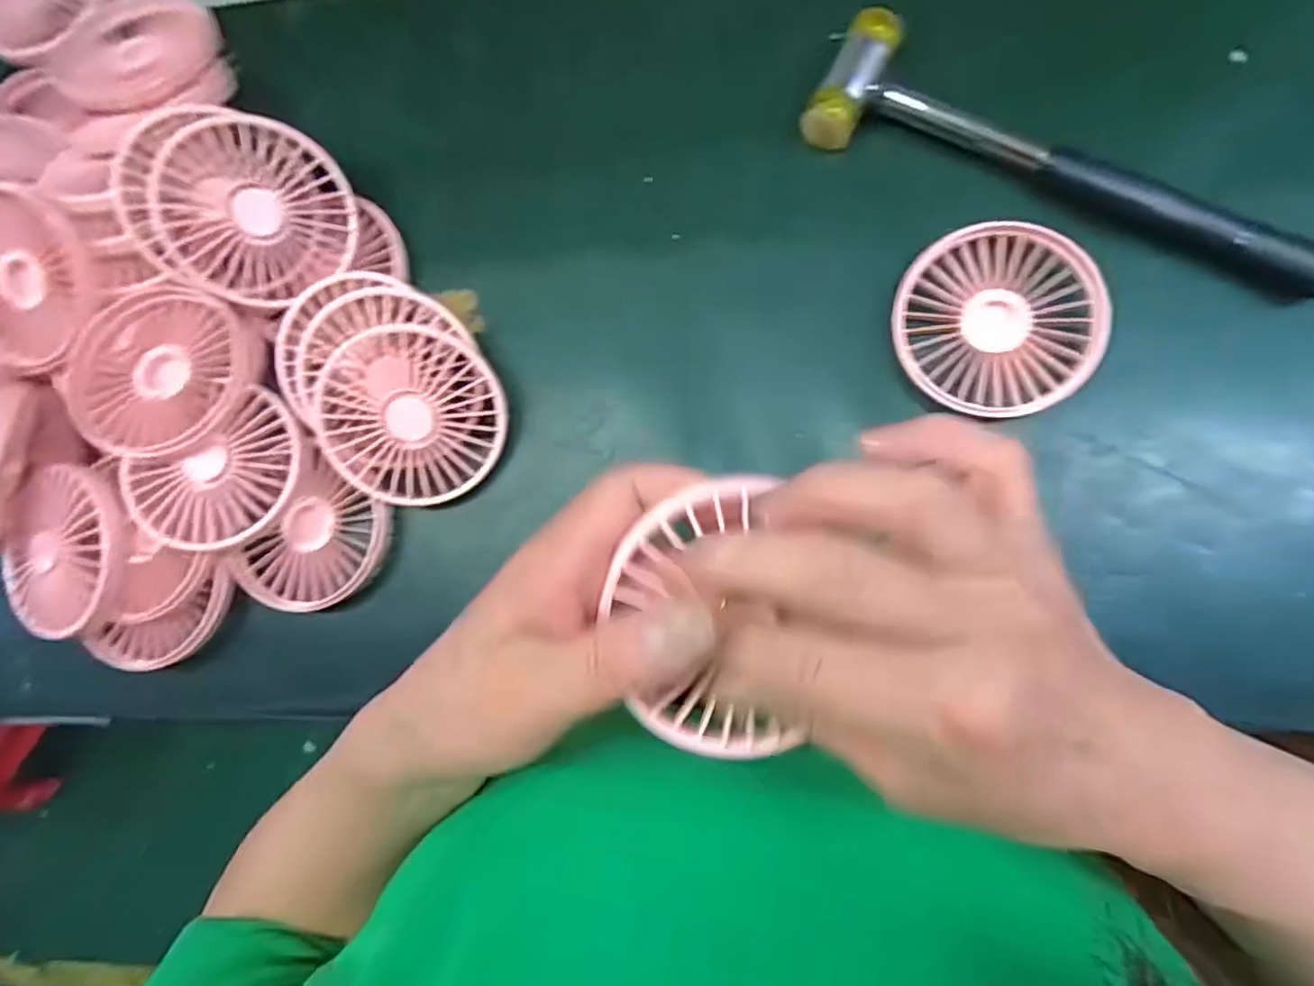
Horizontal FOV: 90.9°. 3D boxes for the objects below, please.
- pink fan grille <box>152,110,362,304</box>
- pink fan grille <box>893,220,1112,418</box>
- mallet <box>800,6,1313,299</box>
[{"bbox_3d":[-0.202,-0.143,0.329,0.087,0.023,0.087,12,97,-18],"label":"pink fan grille"},{"bbox_3d":[0.158,-0.080,0.303,0.089,0.019,0.085,-1,86,8],"label":"pink fan grille"},{"bbox_3d":[0.193,-0.158,0.299,0.238,0.023,0.064,23,90,9],"label":"mallet"}]

